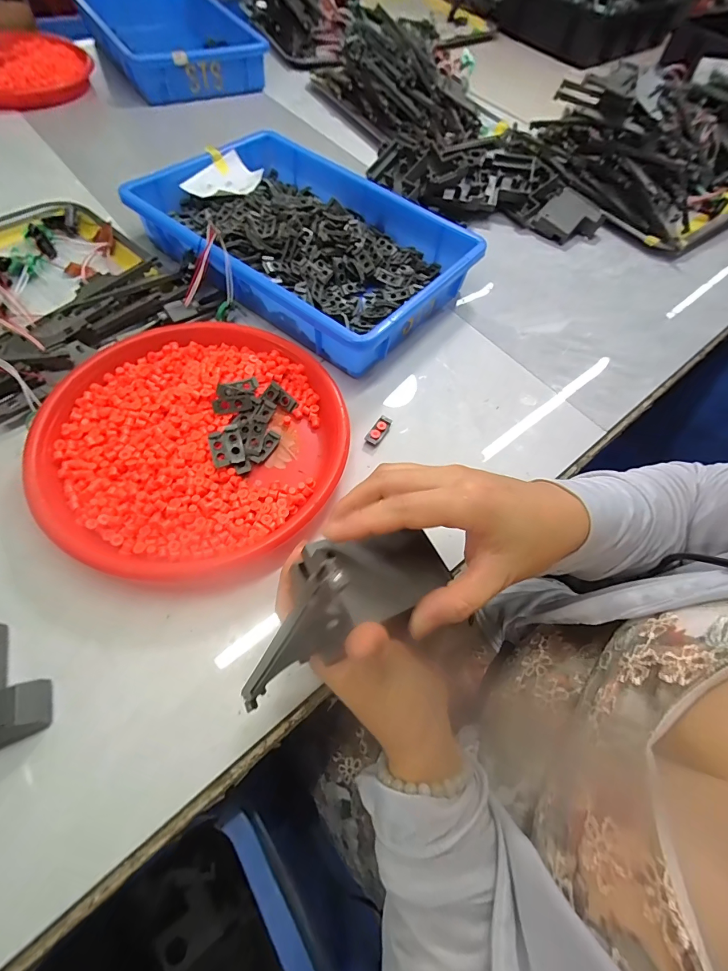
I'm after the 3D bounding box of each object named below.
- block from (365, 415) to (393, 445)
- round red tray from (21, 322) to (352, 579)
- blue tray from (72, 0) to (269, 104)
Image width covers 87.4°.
[{"bbox_3d":[0.015,-0.055,0.380,0.014,0.006,0.035,30,63,10],"label":"block"},{"bbox_3d":[-0.149,-0.047,0.339,0.244,0.029,0.250,3,62,-5],"label":"round red tray"},{"bbox_3d":[-0.354,-0.845,0.724,0.252,0.073,0.344,-29,69,-19],"label":"blue tray"}]

